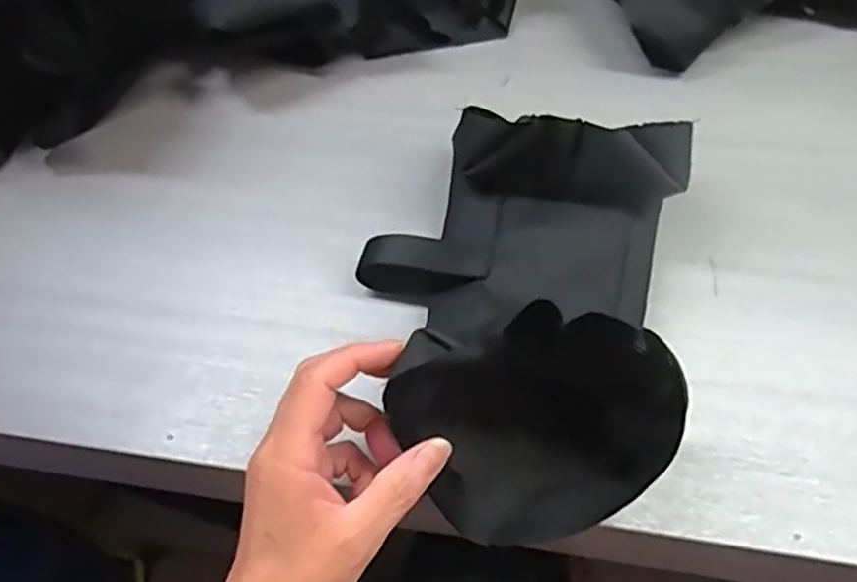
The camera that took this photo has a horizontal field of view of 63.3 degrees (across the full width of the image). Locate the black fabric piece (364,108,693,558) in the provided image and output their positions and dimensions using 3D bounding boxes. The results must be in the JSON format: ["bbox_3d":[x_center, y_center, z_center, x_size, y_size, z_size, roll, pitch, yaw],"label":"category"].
[{"bbox_3d":[0.044,0.005,0.387,0.175,0.101,0.230,10,60,7],"label":"black fabric piece"}]

